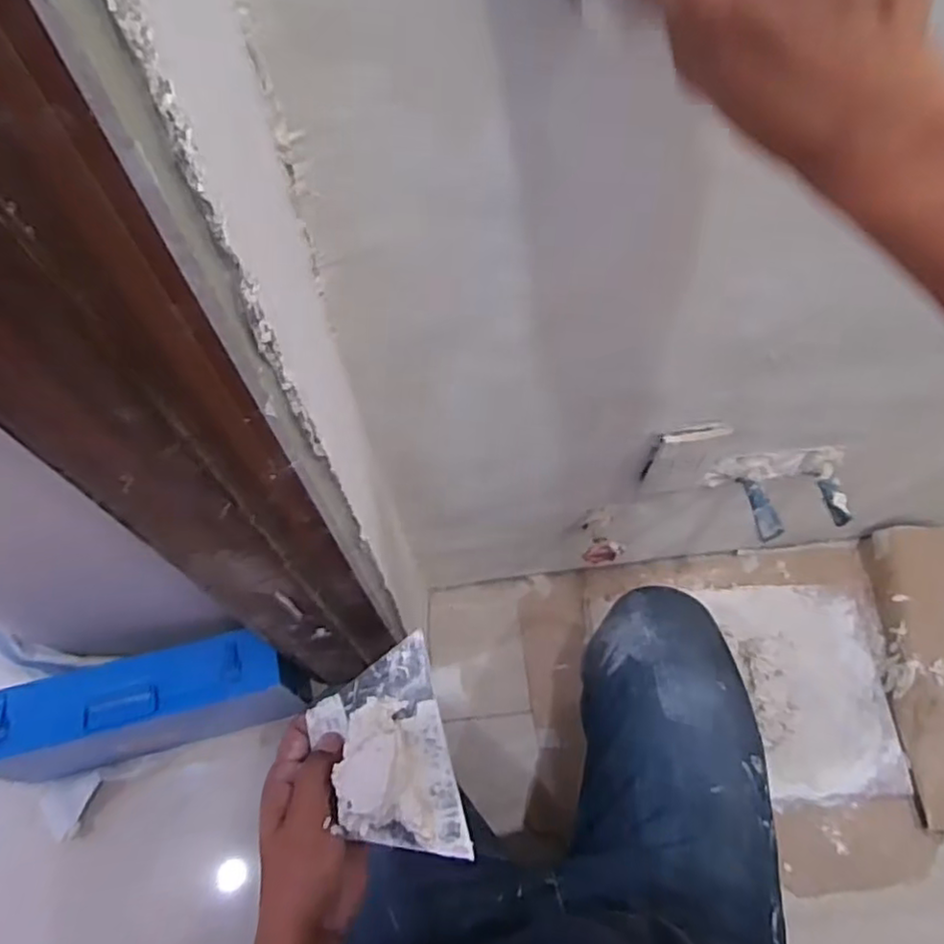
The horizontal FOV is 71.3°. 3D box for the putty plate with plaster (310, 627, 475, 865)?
[{"bbox_3d":[-0.059,0.190,0.441,0.086,0.036,0.133,-15,62,-4],"label":"putty plate with plaster"}]

